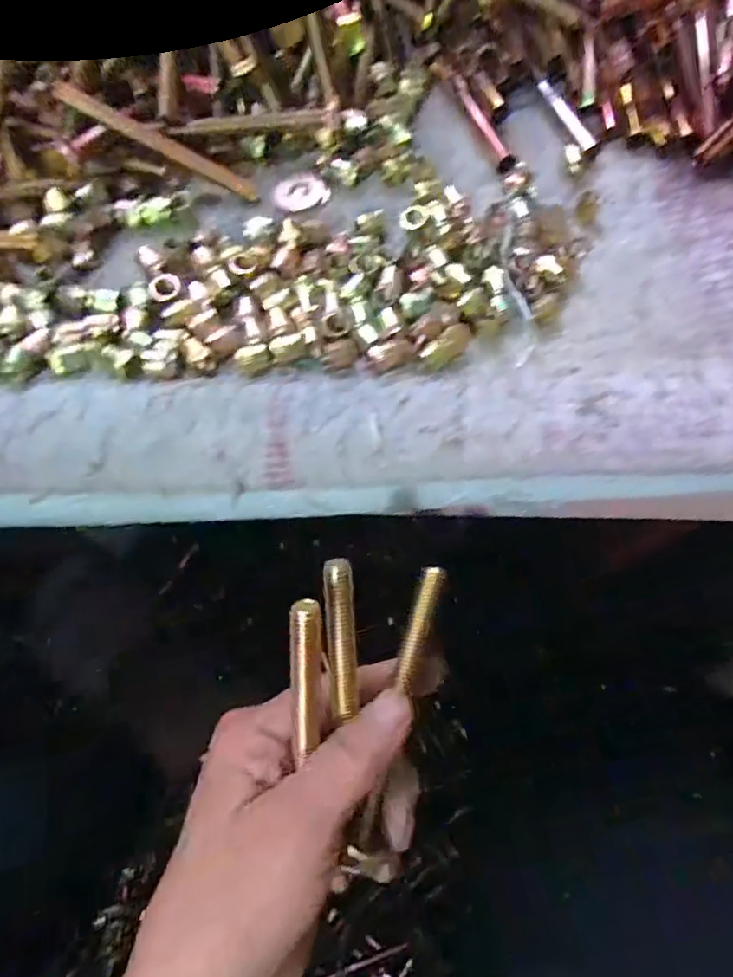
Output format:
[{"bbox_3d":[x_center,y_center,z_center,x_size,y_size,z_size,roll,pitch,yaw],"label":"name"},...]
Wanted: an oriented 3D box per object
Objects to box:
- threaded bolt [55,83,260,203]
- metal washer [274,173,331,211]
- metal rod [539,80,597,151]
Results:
[{"bbox_3d":[-0.098,-0.166,0.287,0.096,0.004,0.008,22,66,-19],"label":"threaded bolt"},{"bbox_3d":[-0.033,-0.151,0.303,0.026,0.004,0.023,-24,70,-13],"label":"metal washer"},{"bbox_3d":[0.108,-0.200,0.320,0.008,0.004,0.053,-19,69,-11],"label":"metal rod"}]

